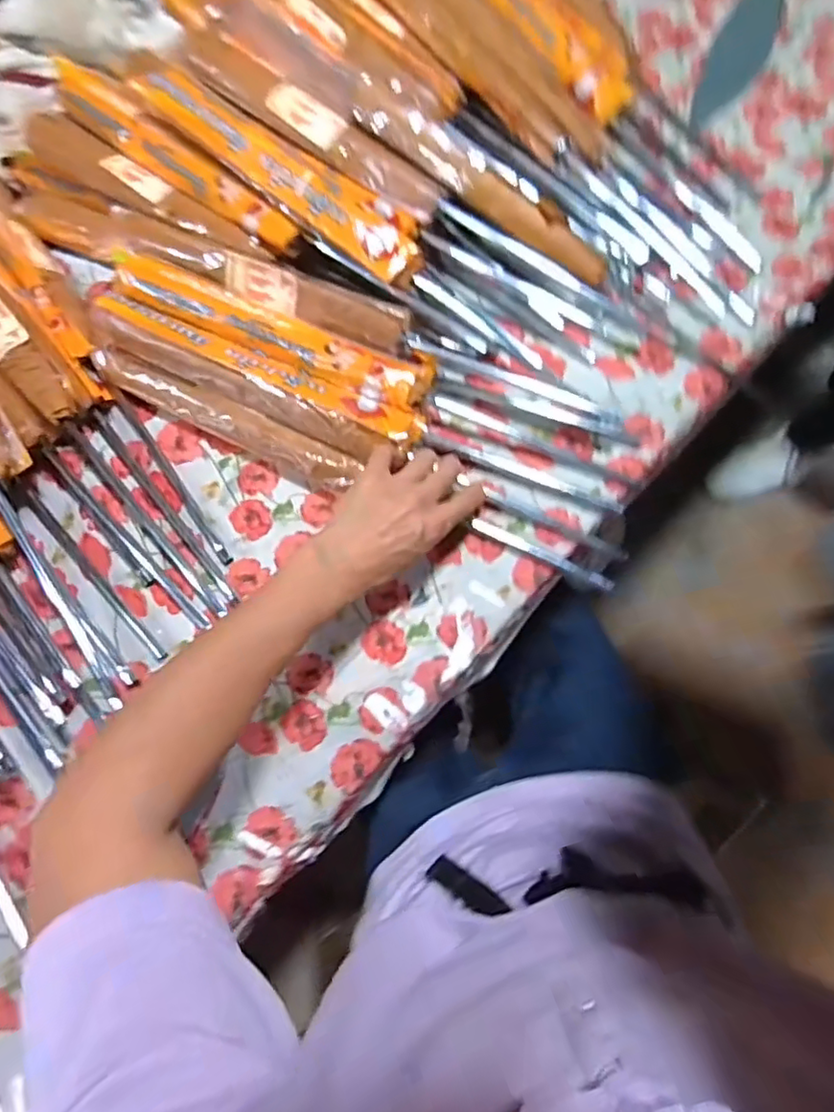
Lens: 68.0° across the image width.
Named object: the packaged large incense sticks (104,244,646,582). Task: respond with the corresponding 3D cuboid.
[{"bbox_3d":[-0.048,-0.145,0.596,0.518,0.079,0.173,22,74,-1],"label":"packaged large incense sticks"}]

